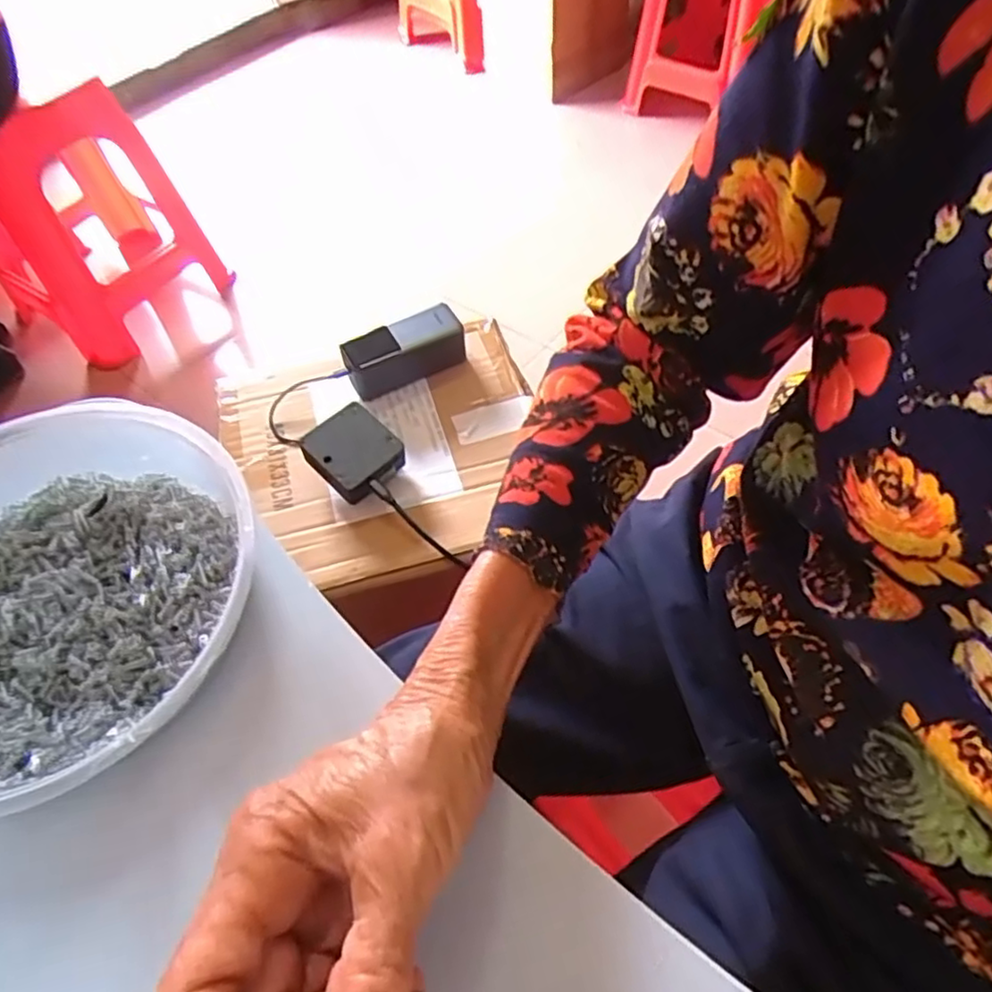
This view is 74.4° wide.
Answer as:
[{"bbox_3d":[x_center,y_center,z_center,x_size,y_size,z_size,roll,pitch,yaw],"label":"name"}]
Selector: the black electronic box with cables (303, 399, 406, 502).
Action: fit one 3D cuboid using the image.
[{"bbox_3d":[-0.136,-0.043,0.632,0.077,0.036,0.075,38,66,26],"label":"black electronic box with cables"}]

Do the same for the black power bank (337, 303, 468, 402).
[{"bbox_3d":[-0.101,-0.159,0.716,0.129,0.053,0.056,-23,57,-11],"label":"black power bank"}]

